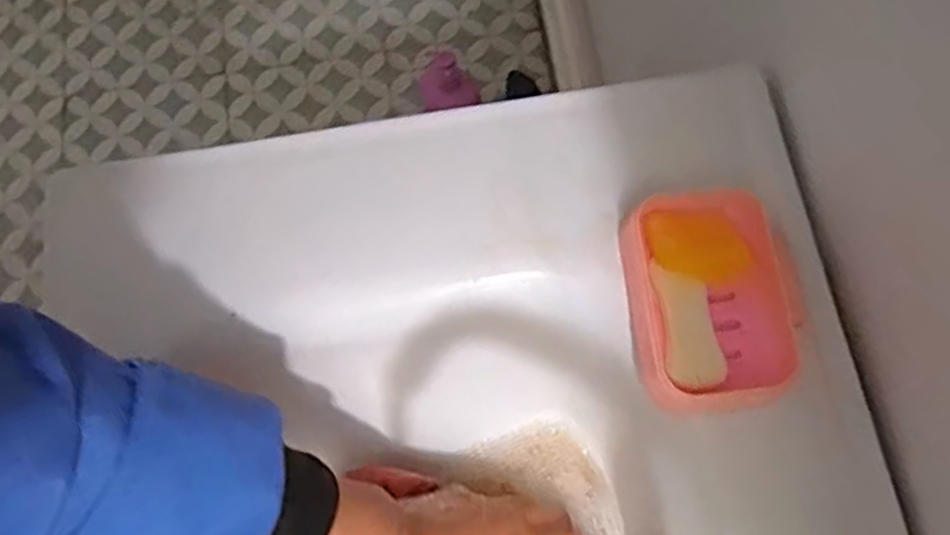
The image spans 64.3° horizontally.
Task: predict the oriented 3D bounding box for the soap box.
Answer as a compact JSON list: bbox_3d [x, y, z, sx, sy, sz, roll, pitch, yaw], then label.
[{"bbox_3d":[0.132,0.017,0.434,0.087,0.022,0.123,-8,72,-3],"label":"soap box"}]

